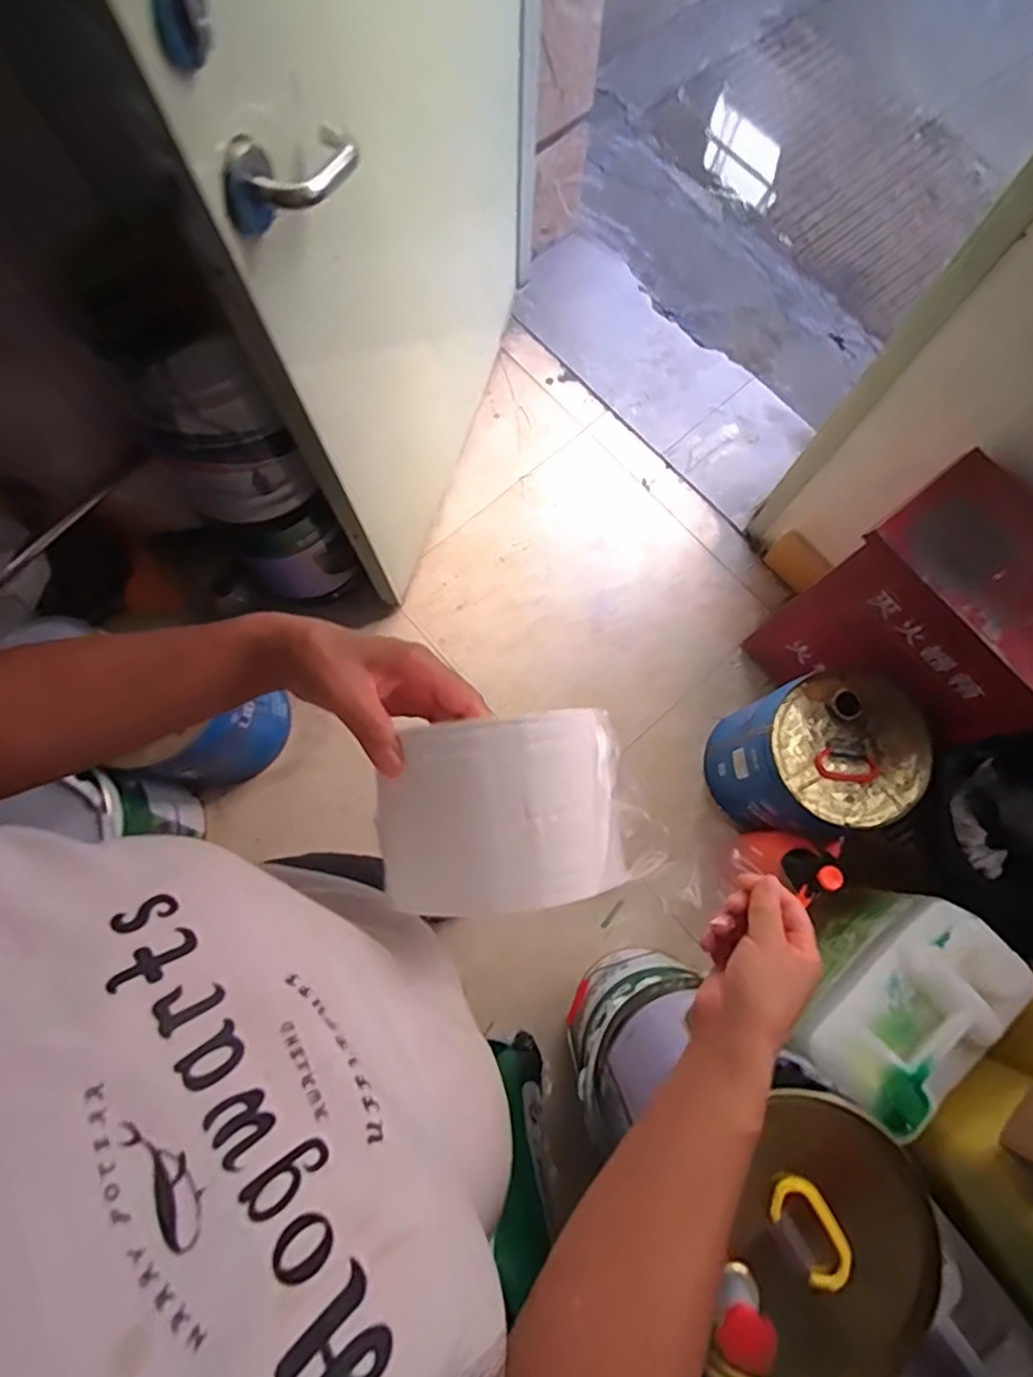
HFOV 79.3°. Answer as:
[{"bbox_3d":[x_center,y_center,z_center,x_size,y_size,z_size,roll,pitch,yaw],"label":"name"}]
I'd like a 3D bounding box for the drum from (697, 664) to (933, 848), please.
[{"bbox_3d":[0.508,0.125,1.094,0.259,0.292,0.242,0,78,-1],"label":"drum"}]

